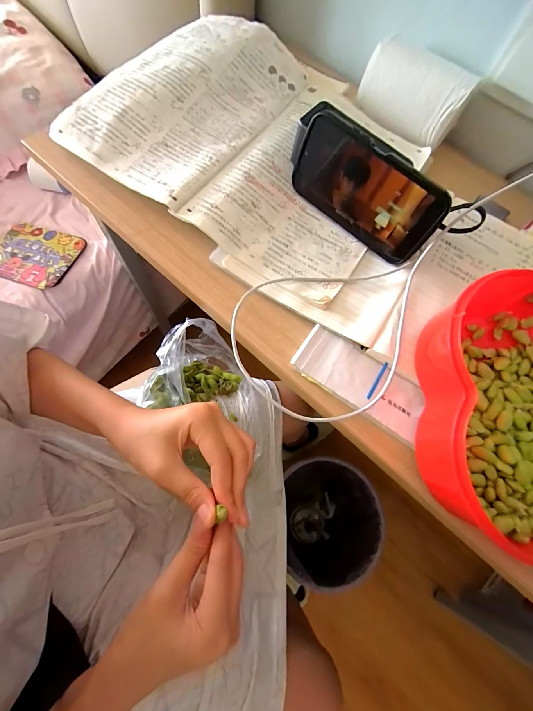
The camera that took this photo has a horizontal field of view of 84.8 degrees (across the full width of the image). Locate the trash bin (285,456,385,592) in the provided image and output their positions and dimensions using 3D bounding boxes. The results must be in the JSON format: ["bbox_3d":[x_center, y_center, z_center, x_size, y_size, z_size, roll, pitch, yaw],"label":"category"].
[{"bbox_3d":[0.145,0.419,0.794,0.219,0.297,0.258,3,70,-4],"label":"trash bin"}]

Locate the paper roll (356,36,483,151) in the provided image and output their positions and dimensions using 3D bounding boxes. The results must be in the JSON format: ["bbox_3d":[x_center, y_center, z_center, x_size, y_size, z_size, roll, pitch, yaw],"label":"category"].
[{"bbox_3d":[0.186,-0.336,0.377,0.134,0.063,0.052,30,70,6],"label":"paper roll"}]

